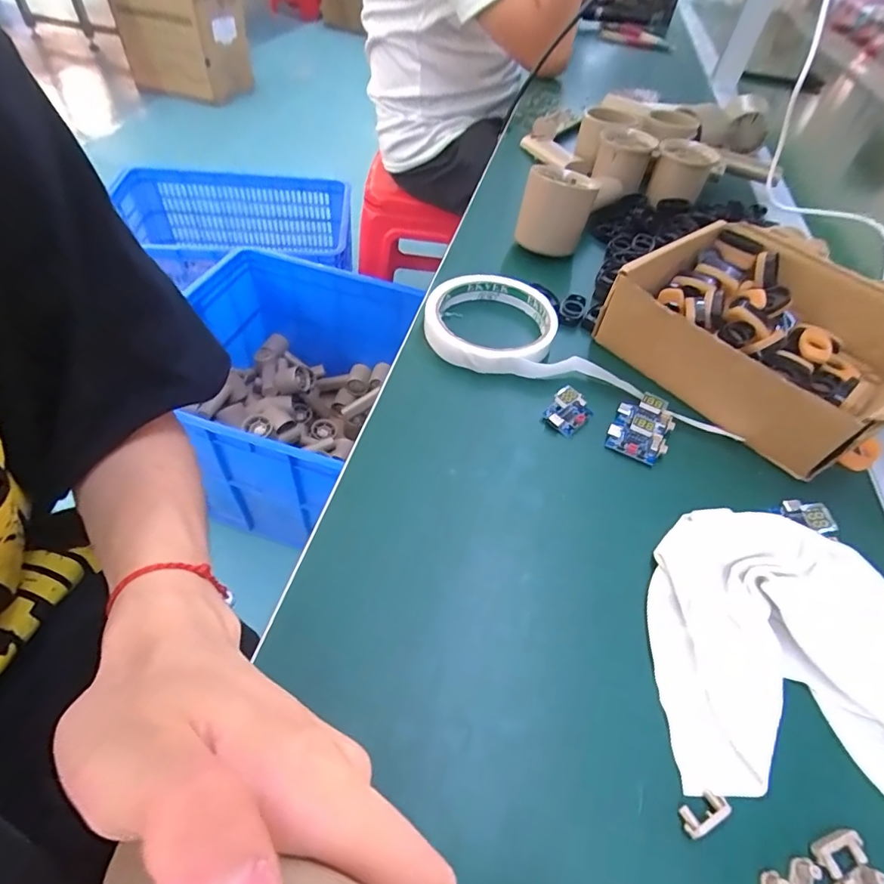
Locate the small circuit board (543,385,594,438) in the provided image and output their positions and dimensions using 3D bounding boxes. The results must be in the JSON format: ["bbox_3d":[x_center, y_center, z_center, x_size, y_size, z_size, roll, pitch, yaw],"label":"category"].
[{"bbox_3d":[0.078,-0.020,0.301,0.022,0.016,0.028,33,55,19],"label":"small circuit board"}]

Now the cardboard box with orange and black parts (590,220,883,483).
[{"bbox_3d":[0.215,-0.074,0.328,0.156,0.052,0.167,-31,61,-28],"label":"cardboard box with orange and black parts"}]

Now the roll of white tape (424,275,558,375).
[{"bbox_3d":[0.035,-0.085,0.348,0.087,0.027,0.089,3,51,-4],"label":"roll of white tape"}]

